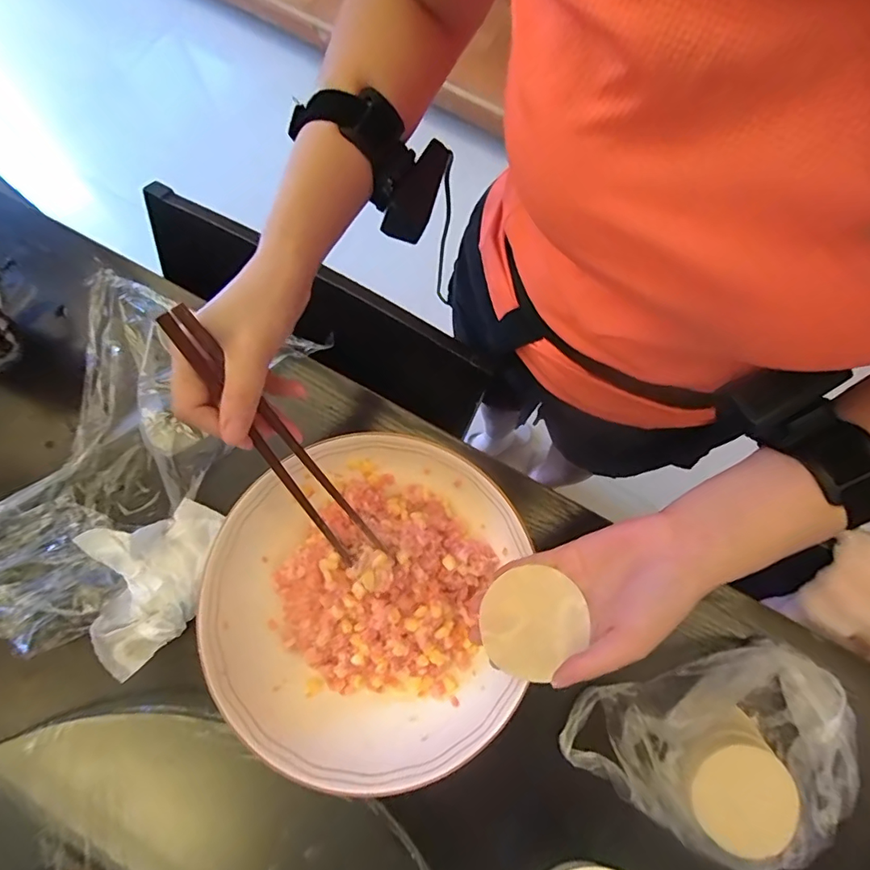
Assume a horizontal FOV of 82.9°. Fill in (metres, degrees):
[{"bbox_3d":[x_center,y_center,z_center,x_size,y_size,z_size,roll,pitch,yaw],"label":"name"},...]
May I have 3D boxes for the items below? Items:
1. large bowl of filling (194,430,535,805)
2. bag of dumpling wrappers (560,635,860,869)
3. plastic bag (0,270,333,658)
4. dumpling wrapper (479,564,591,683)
[{"bbox_3d":[-0.057,0.132,0.407,0.237,0.067,0.261,6,77,0],"label":"large bowl of filling"},{"bbox_3d":[0.228,0.265,0.404,0.215,0.055,0.150,-9,77,-3],"label":"bag of dumpling wrappers"},{"bbox_3d":[-0.329,0.016,0.470,0.225,0.038,0.400,31,78,6],"label":"plastic bag"},{"bbox_3d":[0.064,0.127,0.337,0.064,0.010,0.071,40,91,18],"label":"dumpling wrapper"}]

